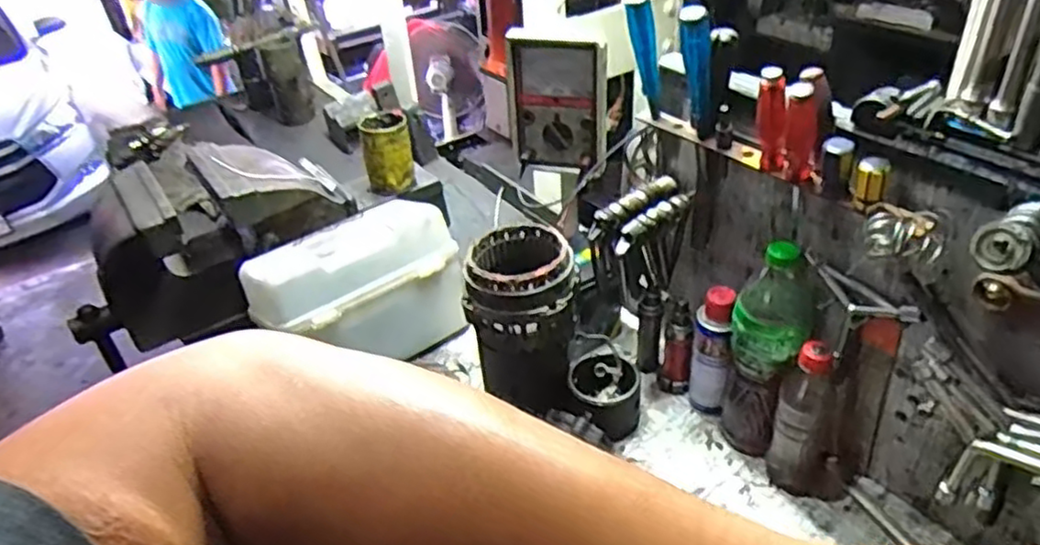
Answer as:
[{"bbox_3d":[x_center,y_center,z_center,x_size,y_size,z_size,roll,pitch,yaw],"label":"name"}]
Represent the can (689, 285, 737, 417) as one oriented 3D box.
[{"bbox_3d":[0.228,0.098,0.839,0.041,0.171,0.048,3,38,10],"label":"can"}]

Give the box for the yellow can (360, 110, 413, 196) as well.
[{"bbox_3d":[-0.213,-0.190,1.134,0.069,0.120,0.065,-3,37,2],"label":"yellow can"}]

